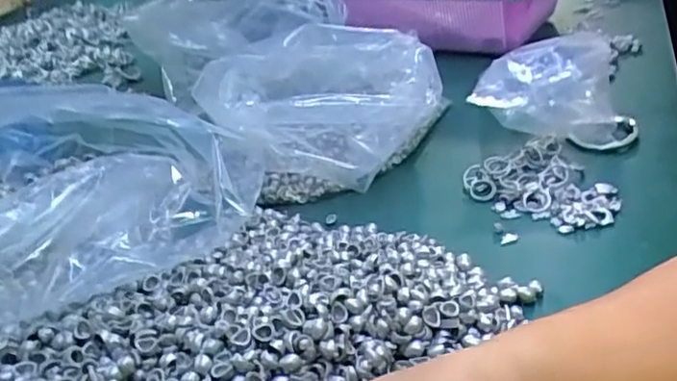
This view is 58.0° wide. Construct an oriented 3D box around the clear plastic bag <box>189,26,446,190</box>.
[{"bbox_3d":[-0.007,-0.075,0.552,0.211,0.096,0.147,-30,38,-33],"label":"clear plastic bag"}]

